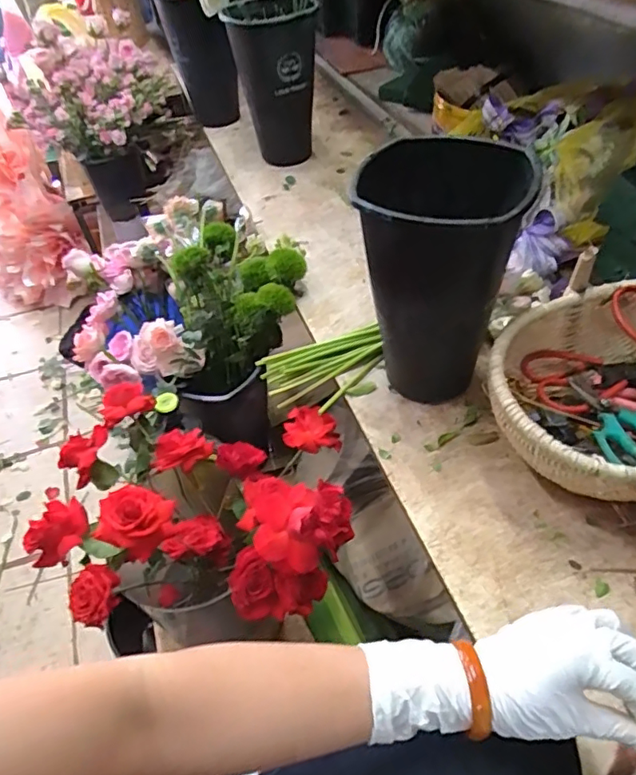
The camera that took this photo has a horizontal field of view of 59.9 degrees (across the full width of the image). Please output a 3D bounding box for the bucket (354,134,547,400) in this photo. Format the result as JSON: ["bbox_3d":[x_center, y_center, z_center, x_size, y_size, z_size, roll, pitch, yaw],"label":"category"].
[{"bbox_3d":[0.142,-0.112,0.672,0.166,0.294,0.167,-4,46,4],"label":"bucket"}]

